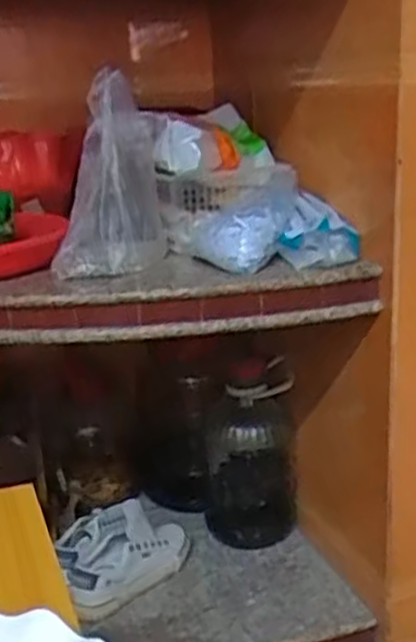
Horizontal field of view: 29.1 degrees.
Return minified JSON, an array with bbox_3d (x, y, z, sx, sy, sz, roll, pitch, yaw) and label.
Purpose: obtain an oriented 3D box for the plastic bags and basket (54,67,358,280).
[{"bbox_3d":[-0.021,-0.203,1.096,0.355,0.221,0.279,-5,17,-7],"label":"plastic bags and basket"}]

